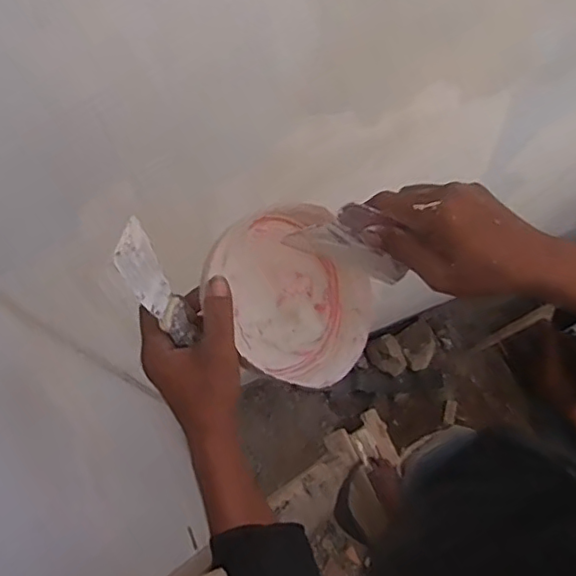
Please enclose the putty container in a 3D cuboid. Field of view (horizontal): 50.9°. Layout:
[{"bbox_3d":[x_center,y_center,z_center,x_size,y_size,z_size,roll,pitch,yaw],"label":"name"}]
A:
[{"bbox_3d":[0.007,0.013,0.576,0.145,0.095,0.159,-30,76,-10],"label":"putty container"}]

